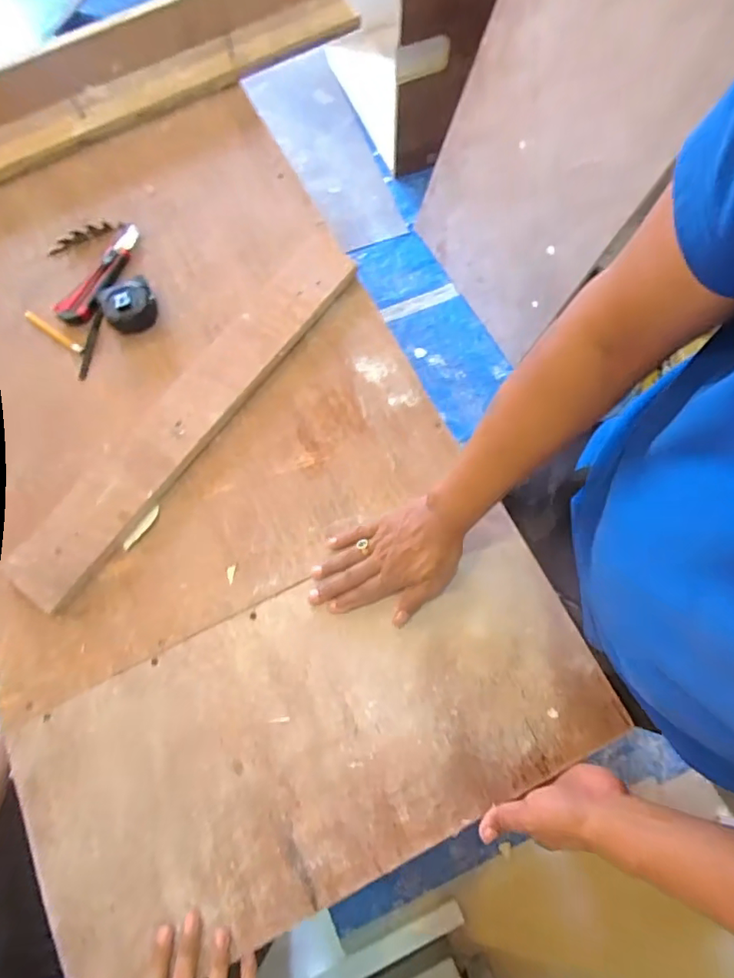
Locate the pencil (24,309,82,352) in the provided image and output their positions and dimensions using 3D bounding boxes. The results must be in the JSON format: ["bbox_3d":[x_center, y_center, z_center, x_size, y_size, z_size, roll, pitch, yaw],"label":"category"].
[{"bbox_3d":[-0.435,-0.219,0.711,0.113,0.006,0.011,34,76,11],"label":"pencil"}]

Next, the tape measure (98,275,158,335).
[{"bbox_3d":[-0.321,-0.244,0.697,0.069,0.031,0.064,-23,73,-6],"label":"tape measure"}]

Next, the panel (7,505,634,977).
[{"bbox_3d":[-0.050,0.261,0.549,0.589,0.018,0.283,-24,74,-7],"label":"panel"}]

